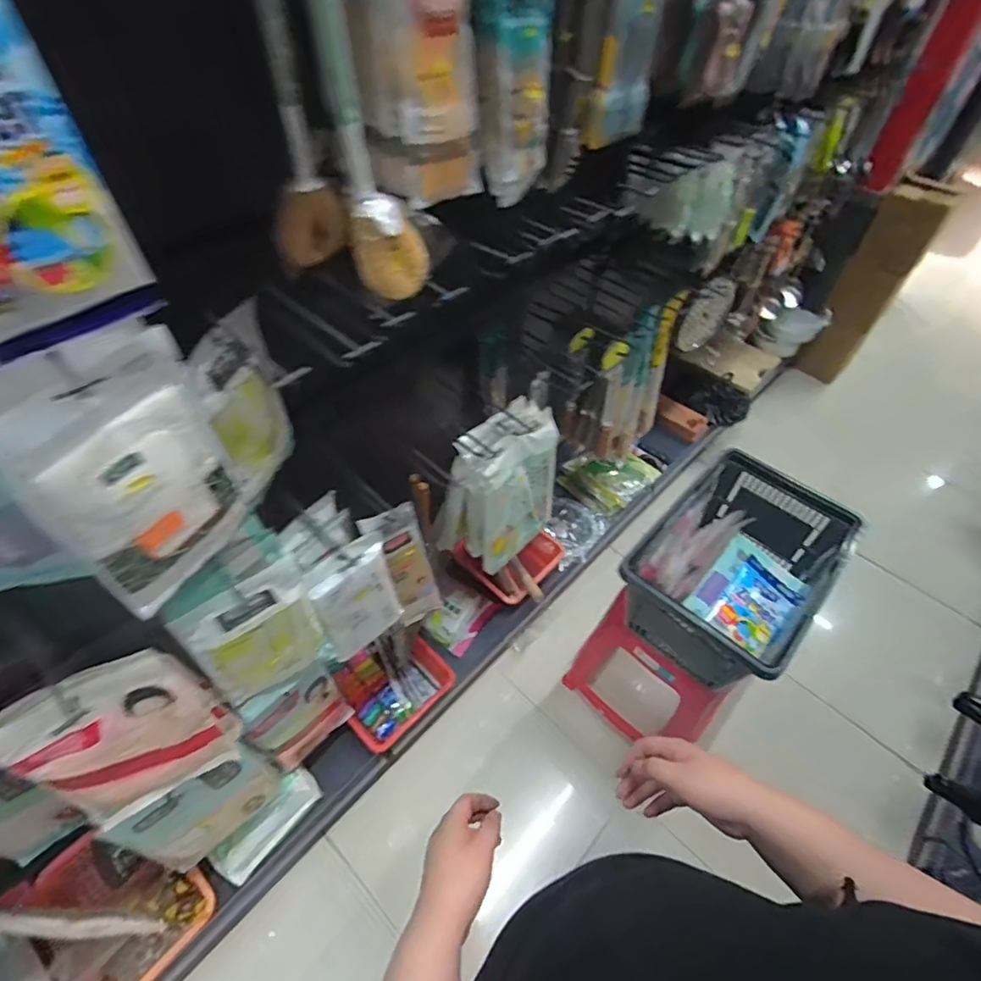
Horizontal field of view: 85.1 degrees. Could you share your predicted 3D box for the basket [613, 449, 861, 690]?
[{"bbox_3d":[0.501,0.179,1.147,0.313,0.255,0.460,38,57,22],"label":"basket"}]

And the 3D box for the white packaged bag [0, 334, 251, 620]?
[{"bbox_3d":[-0.338,-0.005,0.532,0.030,0.257,0.169,27,53,15],"label":"white packaged bag"}]

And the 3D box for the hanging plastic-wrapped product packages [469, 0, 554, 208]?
[{"bbox_3d":[0.027,-0.443,0.569,0.097,0.242,0.019,-24,51,-18],"label":"hanging plastic-wrapped product packages"}]

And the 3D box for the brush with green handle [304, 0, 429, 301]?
[{"bbox_3d":[-0.113,-0.331,0.526,0.096,0.279,0.049,-10,53,-13],"label":"brush with green handle"}]

